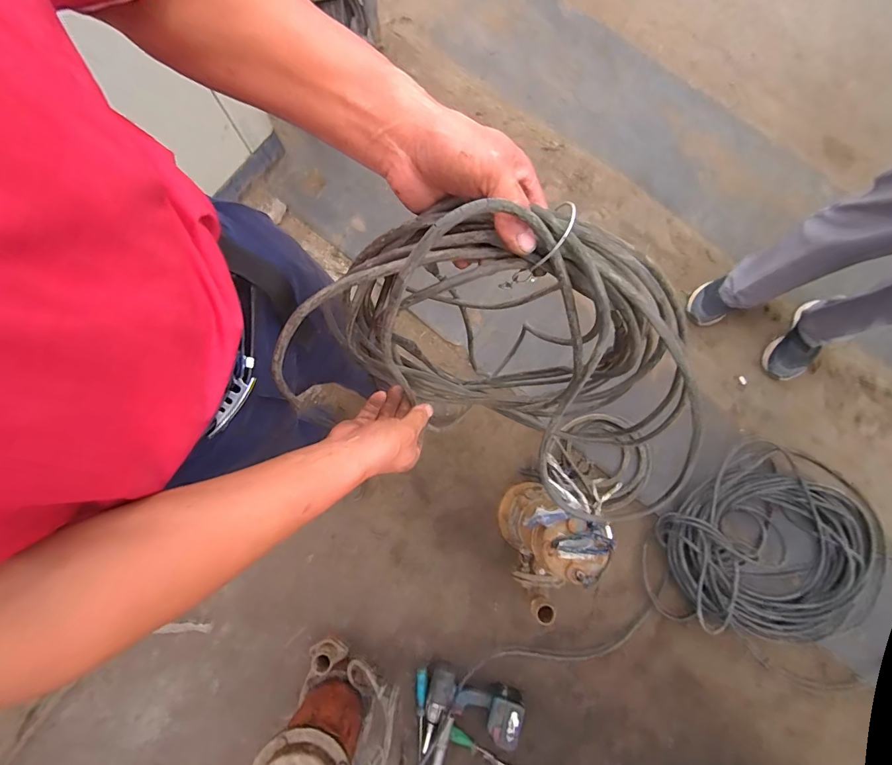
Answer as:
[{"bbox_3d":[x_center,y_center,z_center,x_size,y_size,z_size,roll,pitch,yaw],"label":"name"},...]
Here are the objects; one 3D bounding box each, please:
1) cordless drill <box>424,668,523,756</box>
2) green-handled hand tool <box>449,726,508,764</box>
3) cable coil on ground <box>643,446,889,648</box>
[{"bbox_3d":[0.064,0.842,1.100,0.242,0.089,0.172,15,80,4],"label":"cordless drill"},{"bbox_3d":[0.139,0.960,1.112,0.293,0.039,0.053,25,81,5],"label":"green-handled hand tool"},{"bbox_3d":[0.860,0.449,1.147,0.624,0.138,0.494,-36,80,-5],"label":"cable coil on ground"}]

